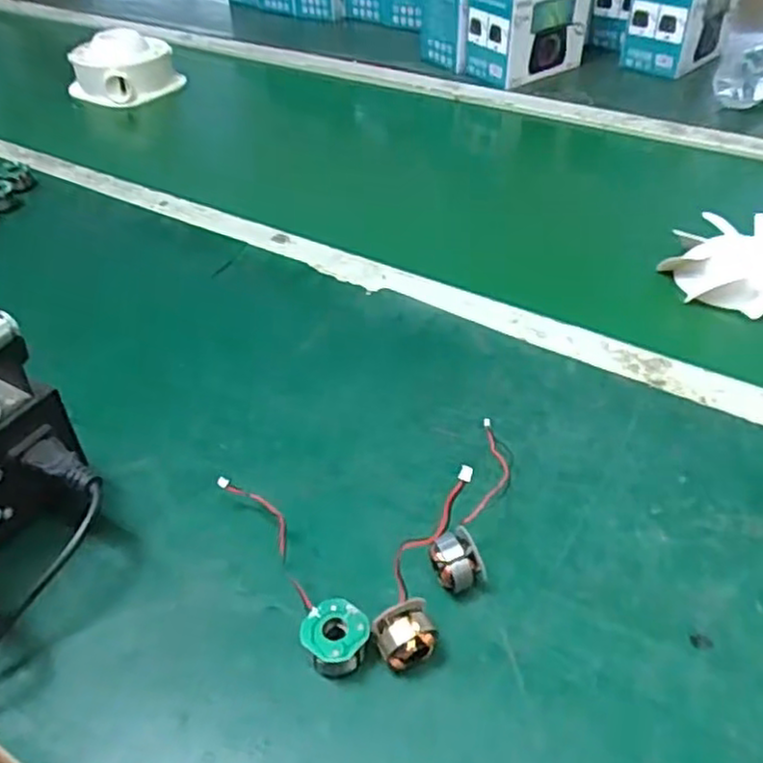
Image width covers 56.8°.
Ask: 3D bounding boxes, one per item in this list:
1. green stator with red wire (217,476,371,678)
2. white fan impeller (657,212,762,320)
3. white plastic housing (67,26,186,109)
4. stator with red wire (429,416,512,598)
[{"bbox_3d":[-0.051,0.096,0.373,0.031,0.025,0.130,-25,46,-25],"label":"green stator with red wire"},{"bbox_3d":[0.293,-0.099,0.579,0.106,0.035,0.101,12,43,15],"label":"white fan impeller"},{"bbox_3d":[-0.361,-0.434,0.975,0.102,0.068,0.129,23,46,26],"label":"white plastic housing"},{"bbox_3d":[0.058,0.062,0.403,0.027,0.028,0.133,13,43,16],"label":"stator with red wire"}]

